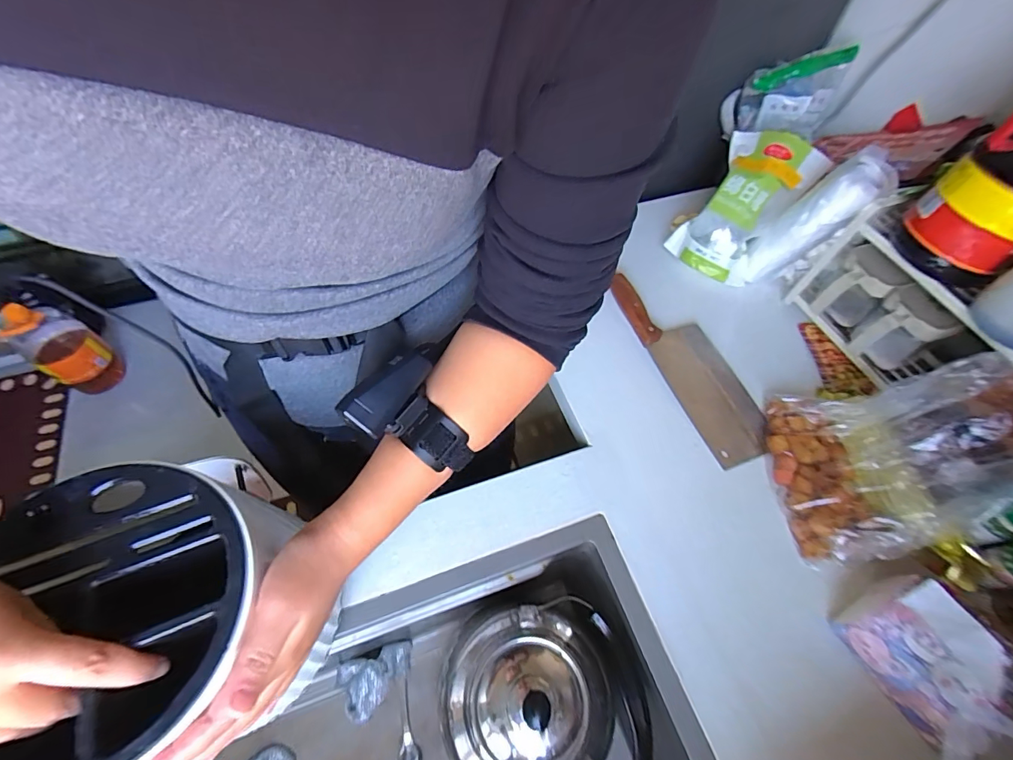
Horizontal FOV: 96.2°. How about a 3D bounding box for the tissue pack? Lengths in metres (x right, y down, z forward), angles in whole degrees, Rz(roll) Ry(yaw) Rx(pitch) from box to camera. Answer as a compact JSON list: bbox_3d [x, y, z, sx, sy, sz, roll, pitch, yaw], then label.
[{"bbox_3d":[0.385,0.255,0.421,0.081,0.088,0.115,-23,62,-15],"label":"tissue pack"}]

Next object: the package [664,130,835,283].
[{"bbox_3d":[0.341,-0.256,0.666,0.131,0.210,0.071,41,22,21],"label":"package"}]

